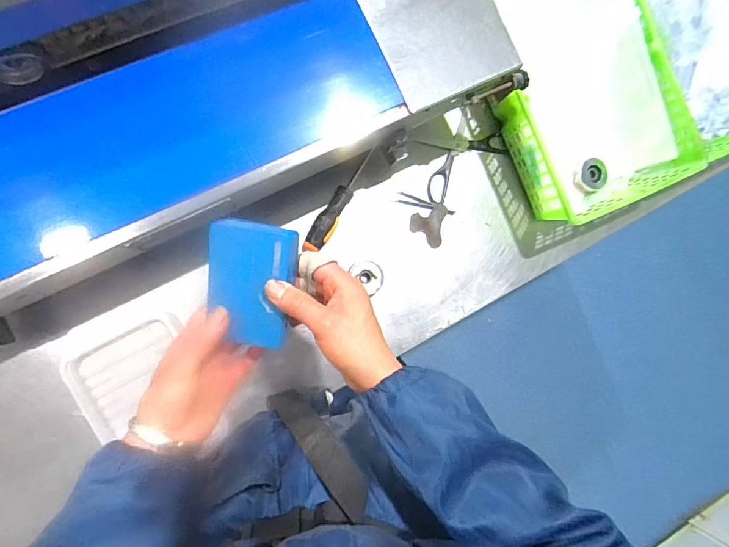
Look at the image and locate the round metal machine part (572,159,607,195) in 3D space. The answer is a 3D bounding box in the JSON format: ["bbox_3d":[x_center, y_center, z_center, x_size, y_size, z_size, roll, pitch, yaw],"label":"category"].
[{"bbox_3d":[0.324,-0.139,0.615,0.050,0.023,0.042,-36,95,-9],"label":"round metal machine part"}]

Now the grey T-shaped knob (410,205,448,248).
[{"bbox_3d":[0.088,-0.069,0.600,0.046,0.009,0.058,12,87,-10],"label":"grey T-shaped knob"}]

